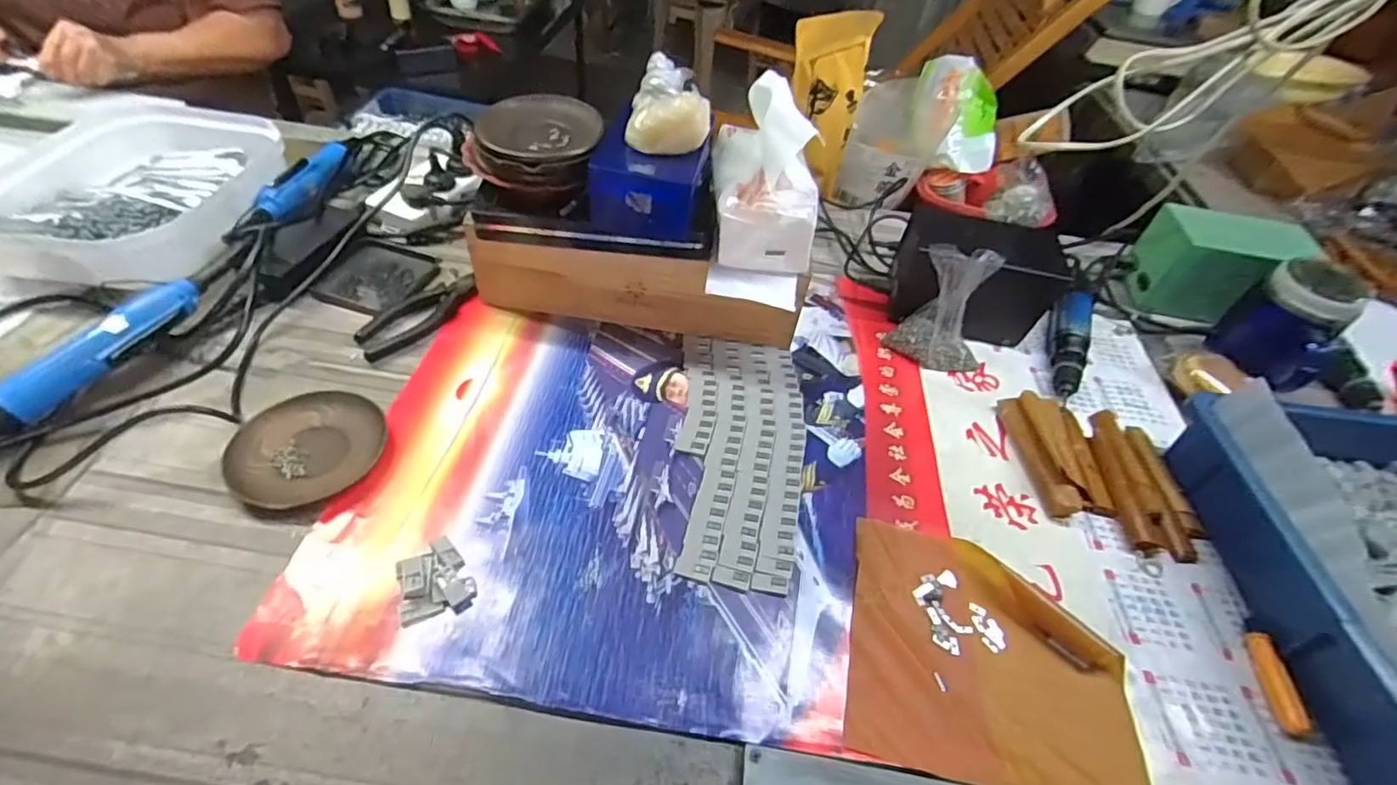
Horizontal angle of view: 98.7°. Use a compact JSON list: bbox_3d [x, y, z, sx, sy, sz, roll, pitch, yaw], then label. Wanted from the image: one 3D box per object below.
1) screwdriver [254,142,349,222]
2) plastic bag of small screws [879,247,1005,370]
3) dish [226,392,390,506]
[{"bbox_3d":[-0.459,-0.252,0.710,0.037,0.030,0.151,10,47,1],"label":"screwdriver"},{"bbox_3d":[0.259,-0.086,0.624,0.092,0.122,0.055,12,45,5],"label":"plastic bag of small screws"},{"bbox_3d":[-0.322,0.042,0.495,0.113,0.009,0.111,3,45,-3],"label":"dish"}]

